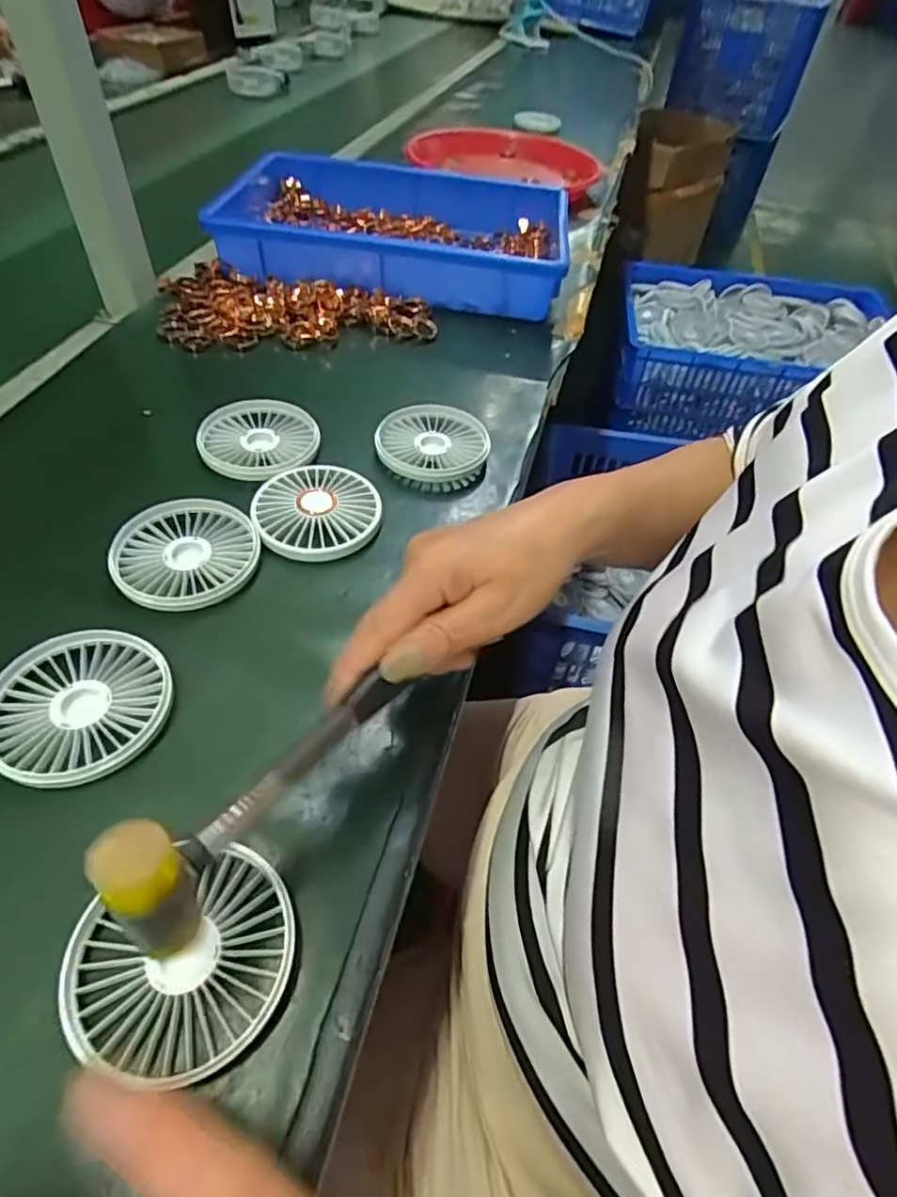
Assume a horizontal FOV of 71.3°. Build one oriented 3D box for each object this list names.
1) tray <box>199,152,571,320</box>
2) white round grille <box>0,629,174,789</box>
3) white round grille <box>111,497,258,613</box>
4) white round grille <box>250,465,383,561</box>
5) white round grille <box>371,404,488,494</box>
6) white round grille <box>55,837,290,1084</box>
[{"bbox_3d":[-0.056,-0.419,0.714,0.379,0.072,0.258,5,50,-2],"label":"tray"},{"bbox_3d":[-0.191,0.056,0.324,0.086,0.013,0.086,3,50,-3],"label":"white round grille"},{"bbox_3d":[-0.166,-0.029,0.398,0.086,0.014,0.084,3,50,-3],"label":"white round grille"},{"bbox_3d":[-0.091,-0.063,0.435,0.083,0.017,0.085,3,50,-3],"label":"white round grille"},{"bbox_3d":[-0.013,-0.122,0.497,0.085,0.018,0.088,3,50,-3],"label":"white round grille"},{"bbox_3d":[-0.111,0.148,0.263,0.086,0.015,0.081,10,50,3],"label":"white round grille"}]

